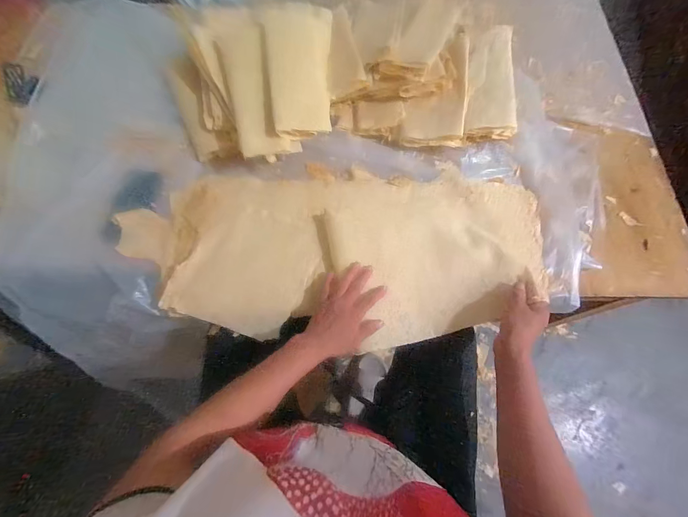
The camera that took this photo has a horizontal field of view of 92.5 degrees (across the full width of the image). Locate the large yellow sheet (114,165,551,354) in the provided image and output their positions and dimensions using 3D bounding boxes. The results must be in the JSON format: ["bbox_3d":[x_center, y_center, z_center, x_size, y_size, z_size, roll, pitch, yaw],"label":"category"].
[{"bbox_3d":[-0.021,-0.020,0.637,0.783,0.048,0.342,0,69,4],"label":"large yellow sheet"}]

